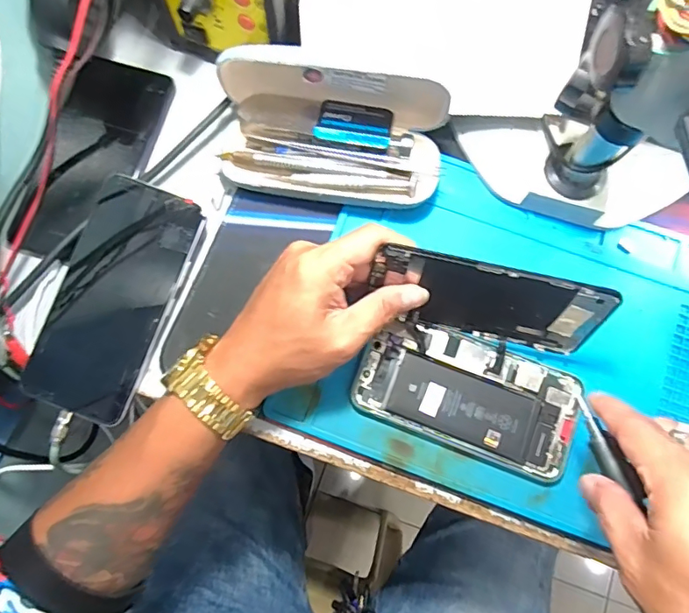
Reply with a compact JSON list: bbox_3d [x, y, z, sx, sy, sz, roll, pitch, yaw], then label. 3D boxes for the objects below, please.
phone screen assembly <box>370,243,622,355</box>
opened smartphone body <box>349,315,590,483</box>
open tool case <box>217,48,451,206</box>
[{"bbox_3d":[0.090,-0.002,0.318,0.142,0.073,0.008,12,58,1],"label":"phone screen assembly"},{"bbox_3d":[0.084,0.061,0.344,0.147,0.010,0.073,20,78,4],"label":"opened smartphone body"},{"bbox_3d":[-0.010,-0.126,0.358,0.160,0.064,0.087,8,78,2],"label":"open tool case"}]

